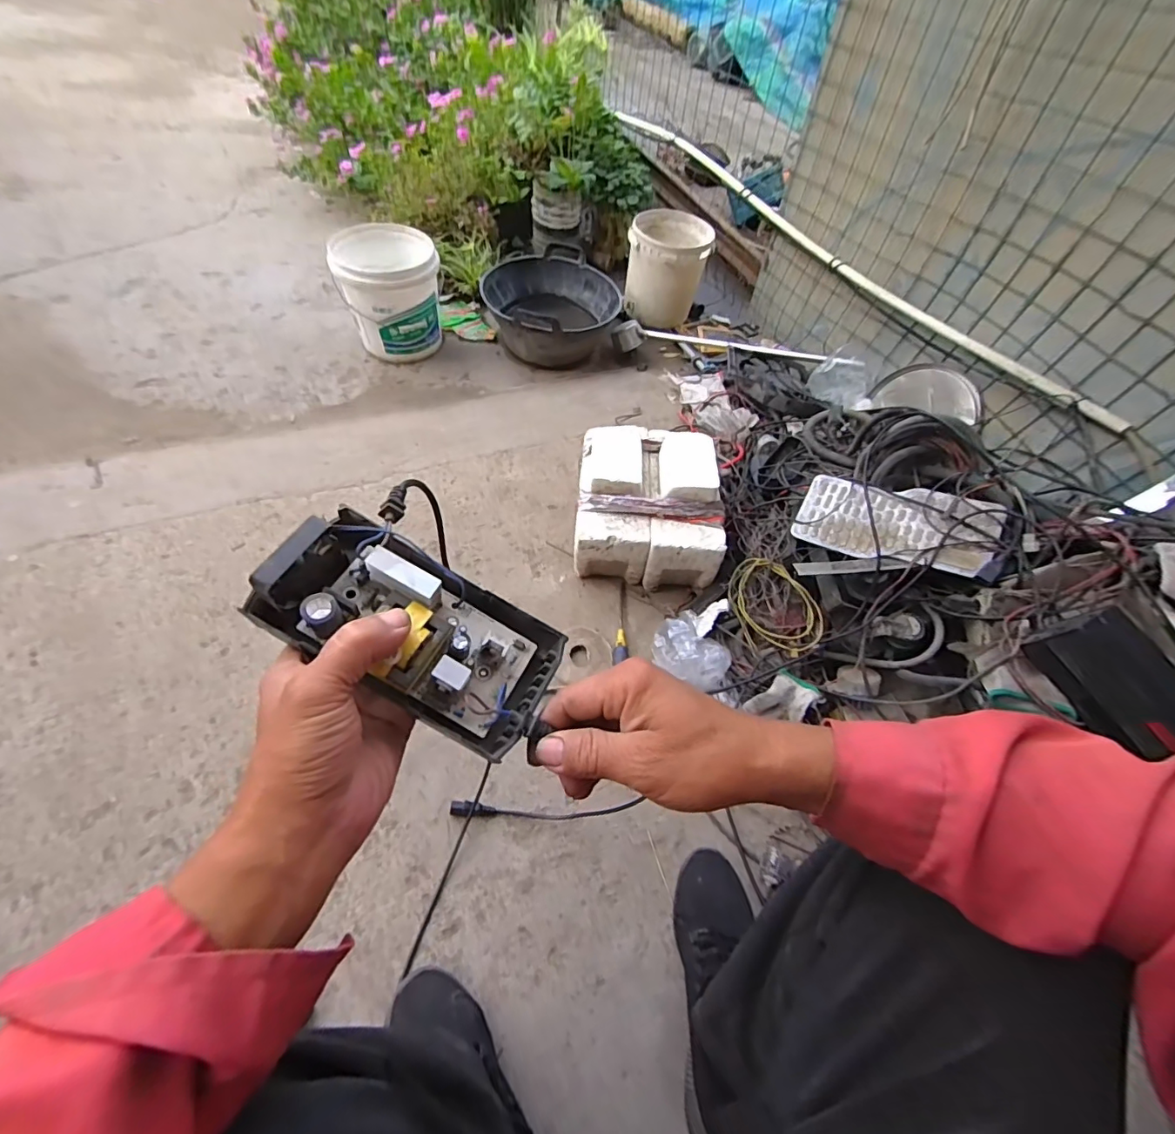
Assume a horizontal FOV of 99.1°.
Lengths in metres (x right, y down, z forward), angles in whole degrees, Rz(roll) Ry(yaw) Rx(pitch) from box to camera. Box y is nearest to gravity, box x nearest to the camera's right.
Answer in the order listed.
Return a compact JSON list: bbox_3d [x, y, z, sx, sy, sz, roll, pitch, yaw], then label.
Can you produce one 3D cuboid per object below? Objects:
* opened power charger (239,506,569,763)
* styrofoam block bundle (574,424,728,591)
[{"bbox_3d":[-0.098,0.036,0.295,0.159,0.042,0.083,34,56,-7],"label":"opened power charger"},{"bbox_3d":[0.111,-0.128,0.948,0.253,0.182,0.293,8,55,-2],"label":"styrofoam block bundle"}]

